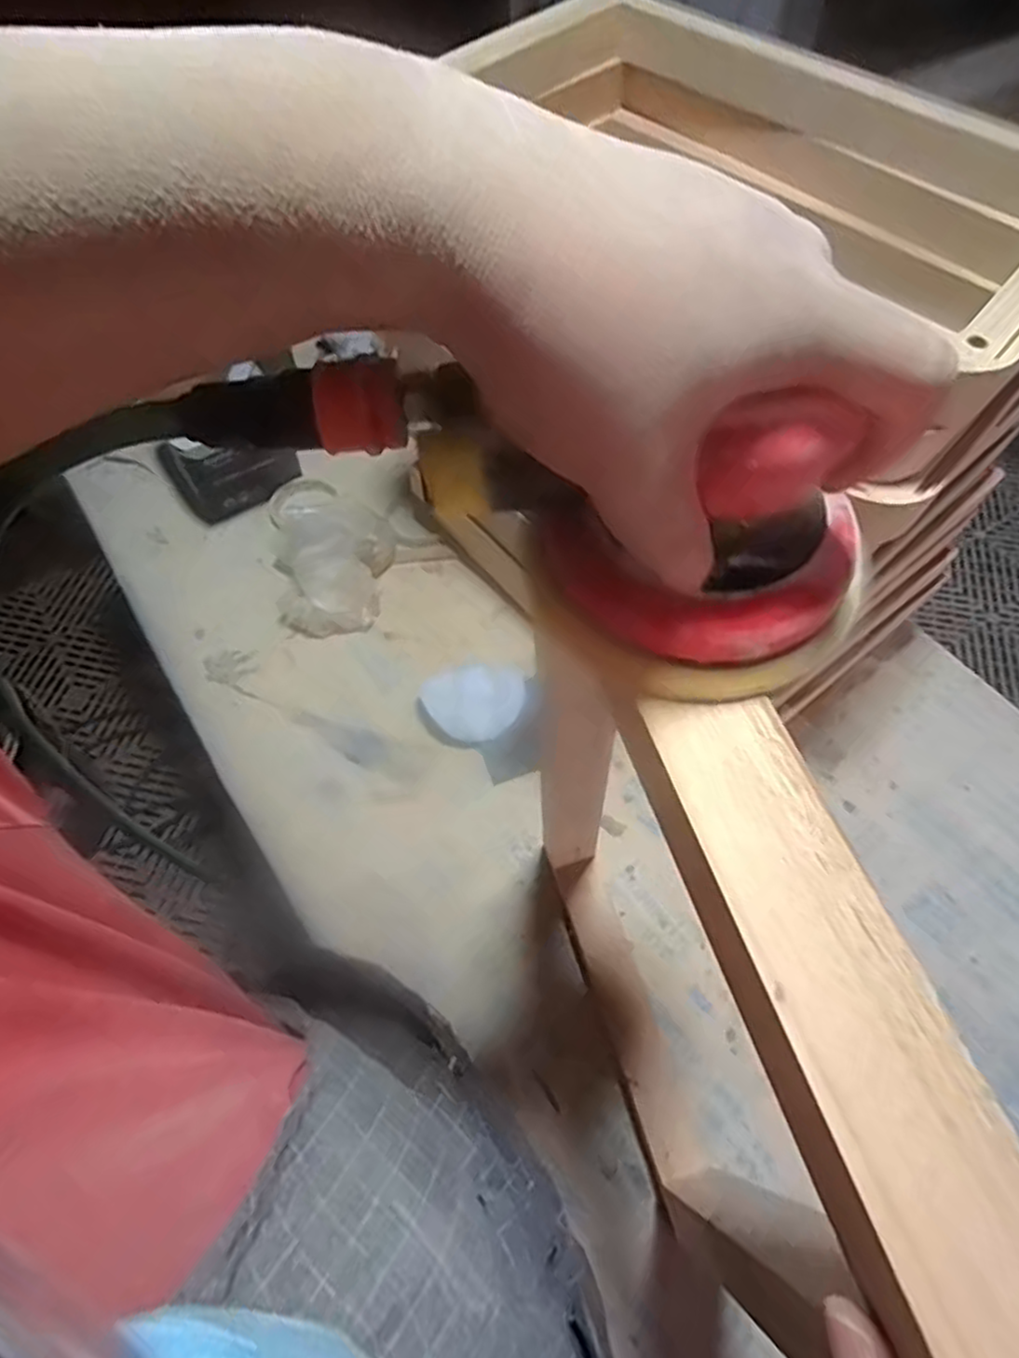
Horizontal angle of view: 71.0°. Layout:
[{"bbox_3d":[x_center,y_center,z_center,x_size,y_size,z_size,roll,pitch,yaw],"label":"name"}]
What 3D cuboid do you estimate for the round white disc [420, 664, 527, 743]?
[{"bbox_3d":[-0.040,0.024,0.759,0.107,0.027,0.081,10,60,6],"label":"round white disc"}]

